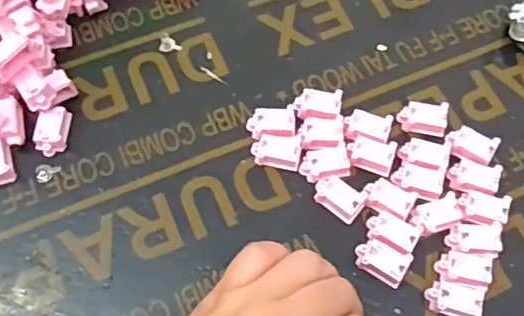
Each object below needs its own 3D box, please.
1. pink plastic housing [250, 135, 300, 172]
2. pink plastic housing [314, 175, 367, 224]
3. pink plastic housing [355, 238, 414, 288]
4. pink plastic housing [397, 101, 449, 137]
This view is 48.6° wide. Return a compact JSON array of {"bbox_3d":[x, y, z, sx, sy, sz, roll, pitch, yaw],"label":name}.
[{"bbox_3d":[0.009,-0.004,0.361,0.029,0.011,0.018,8,65,2],"label":"pink plastic housing"},{"bbox_3d":[0.046,0.024,0.348,0.030,0.012,0.017,37,69,14],"label":"pink plastic housing"},{"bbox_3d":[0.069,0.059,0.333,0.030,0.012,0.018,30,68,11],"label":"pink plastic housing"},{"bbox_3d":[0.103,-0.026,0.372,0.030,0.015,0.018,12,66,3],"label":"pink plastic housing"}]

